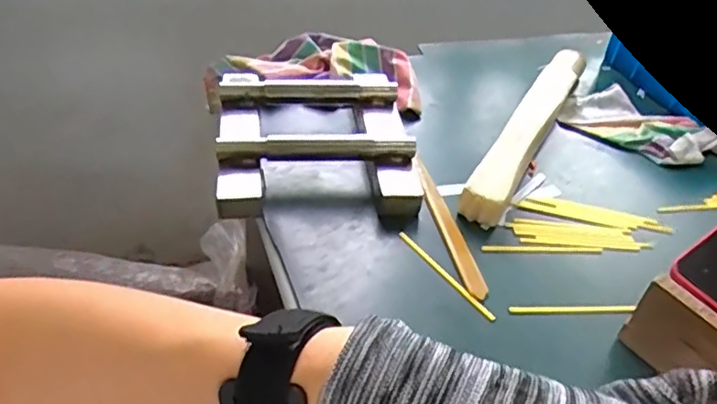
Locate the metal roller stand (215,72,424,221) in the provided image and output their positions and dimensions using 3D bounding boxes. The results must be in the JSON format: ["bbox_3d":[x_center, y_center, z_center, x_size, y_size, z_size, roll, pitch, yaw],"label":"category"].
[{"bbox_3d":[-0.043,-0.067,0.594,0.183,0.046,0.204,0,42,-9],"label":"metal roller stand"}]

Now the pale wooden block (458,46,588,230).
[{"bbox_3d":[0.187,-0.085,0.656,0.037,0.033,0.334,24,43,17],"label":"pale wooden block"}]

